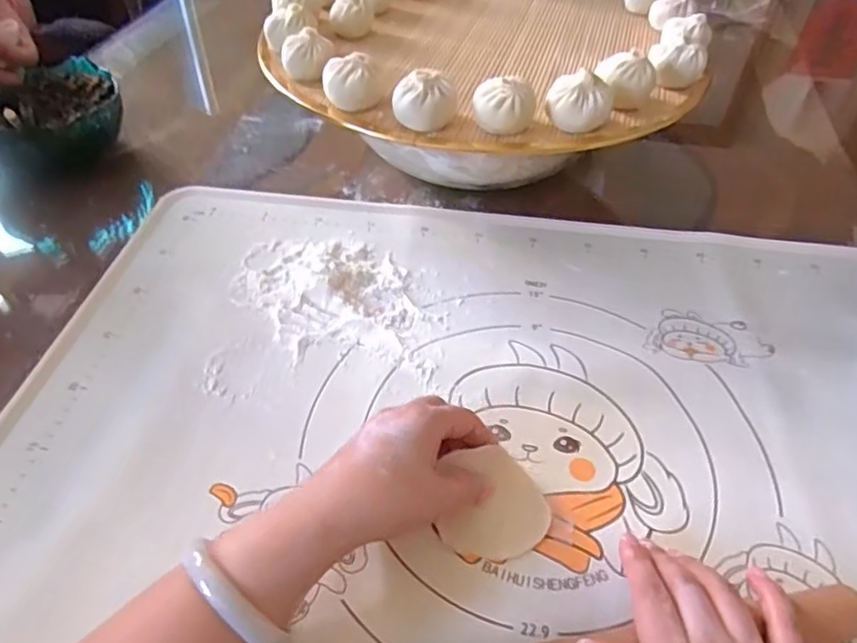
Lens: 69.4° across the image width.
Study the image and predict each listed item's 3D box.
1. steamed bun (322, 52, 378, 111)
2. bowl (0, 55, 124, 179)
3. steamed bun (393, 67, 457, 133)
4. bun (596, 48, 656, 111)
[{"bbox_3d":[-0.059,-0.181,0.467,0.038,0.032,0.033,-5,47,-8],"label":"steamed bun"},{"bbox_3d":[-0.377,-0.198,0.622,0.143,0.074,0.140,1,47,-1],"label":"bowl"},{"bbox_3d":[-0.003,-0.162,0.455,0.039,0.033,0.039,-27,54,-25],"label":"steamed bun"},{"bbox_3d":[0.153,-0.190,0.481,0.041,0.034,0.039,-18,50,-19],"label":"bun"}]

